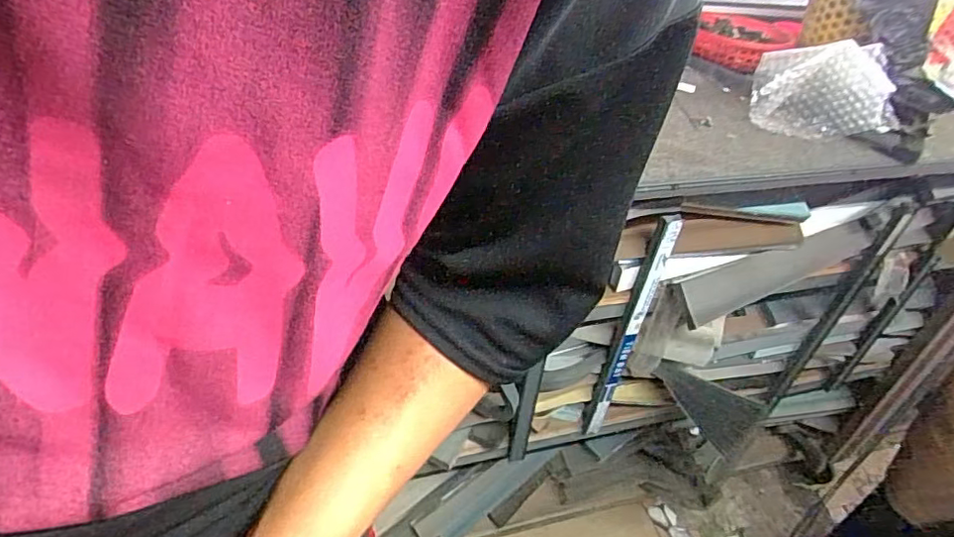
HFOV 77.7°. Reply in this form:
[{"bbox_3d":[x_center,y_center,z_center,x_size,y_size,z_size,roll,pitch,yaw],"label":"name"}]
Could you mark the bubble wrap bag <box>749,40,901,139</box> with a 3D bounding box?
[{"bbox_3d":[0.497,-0.249,0.846,0.188,0.122,0.068,16,38,11],"label":"bubble wrap bag"}]

